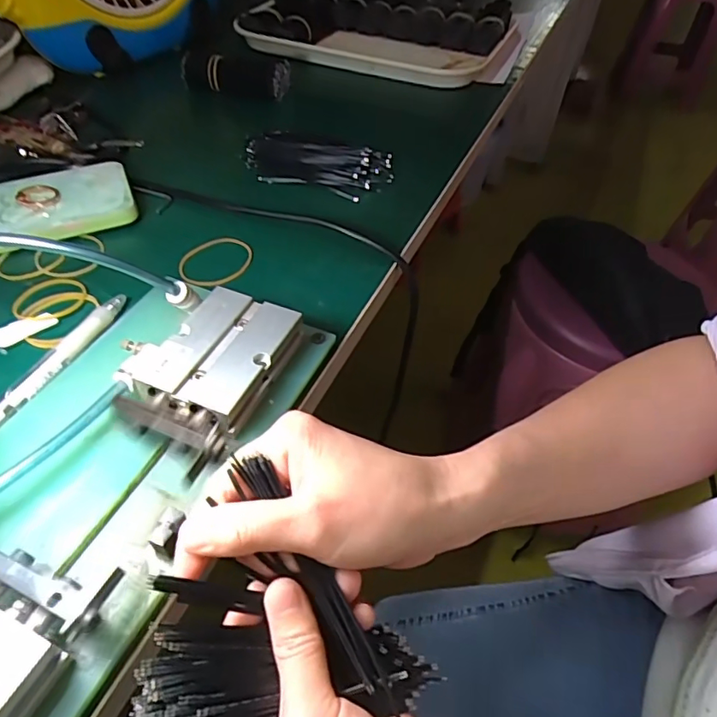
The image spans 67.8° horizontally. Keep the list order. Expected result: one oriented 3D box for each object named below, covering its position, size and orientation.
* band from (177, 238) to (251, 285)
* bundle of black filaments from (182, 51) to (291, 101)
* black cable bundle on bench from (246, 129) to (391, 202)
[{"bbox_3d":[-0.097,-0.067,0.362,0.049,0.005,0.048,-1,47,1],"label":"band"},{"bbox_3d":[-0.120,-0.282,0.529,0.104,0.031,0.025,11,50,6],"label":"bundle of black filaments"},{"bbox_3d":[-0.037,-0.162,0.438,0.126,0.020,0.063,11,50,5],"label":"black cable bundle on bench"}]

